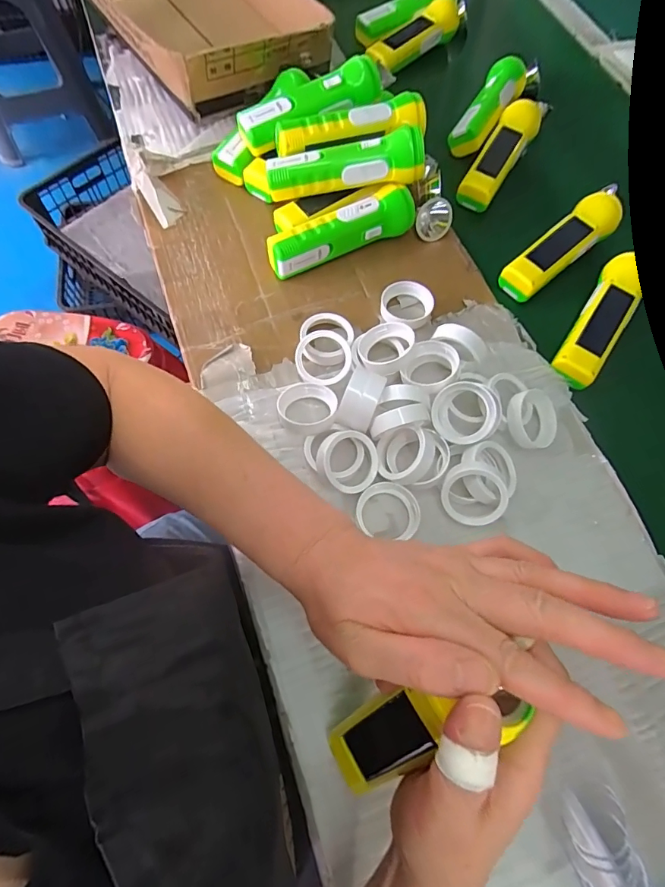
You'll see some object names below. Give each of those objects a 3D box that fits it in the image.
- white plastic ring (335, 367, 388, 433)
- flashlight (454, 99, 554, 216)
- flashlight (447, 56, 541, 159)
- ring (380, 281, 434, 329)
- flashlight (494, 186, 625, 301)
[{"bbox_3d":[0.025,-0.033,0.384,0.030,0.055,0.047,23,67,5],"label":"white plastic ring"},{"bbox_3d":[0.205,-0.349,0.524,0.042,0.034,0.169,30,74,12],"label":"flashlight"},{"bbox_3d":[0.201,-0.422,0.546,0.046,0.038,0.162,33,75,12],"label":"flashlight"},{"bbox_3d":[0.078,-0.145,0.465,0.052,0.018,0.052,2,67,-4],"label":"ring"},{"bbox_3d":[0.250,-0.214,0.474,0.154,0.041,0.045,-36,72,-13],"label":"flashlight"}]

